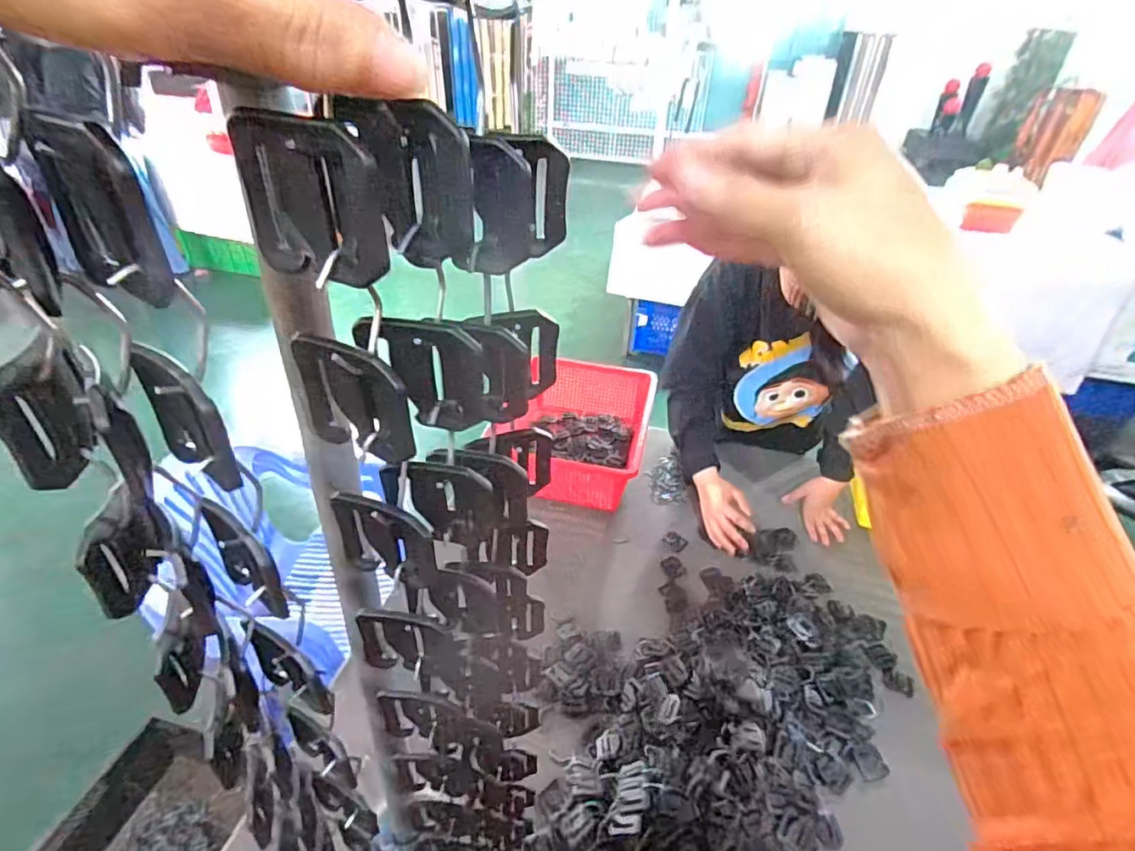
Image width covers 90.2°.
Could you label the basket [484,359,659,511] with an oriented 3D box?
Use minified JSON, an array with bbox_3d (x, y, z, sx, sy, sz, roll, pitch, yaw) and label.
[{"bbox_3d":[0.028,-0.002,1.235,0.287,0.117,0.395,10,37,9],"label":"basket"}]

